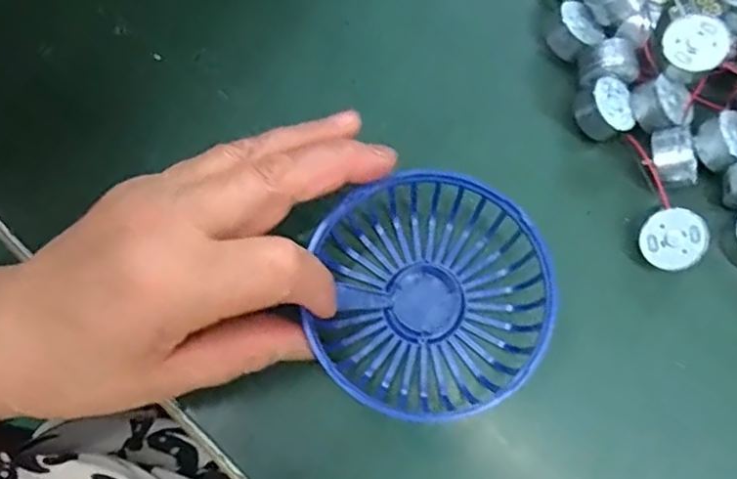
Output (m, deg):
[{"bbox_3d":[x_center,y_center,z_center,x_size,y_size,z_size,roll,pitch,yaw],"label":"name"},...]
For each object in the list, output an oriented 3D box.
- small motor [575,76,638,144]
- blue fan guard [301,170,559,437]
[{"bbox_3d":[0.101,-0.056,0.260,0.024,0.015,0.024,4,79,-18],"label":"small motor"},{"bbox_3d":[0.027,0.021,0.235,0.090,0.031,0.093,0,74,1],"label":"blue fan guard"}]

